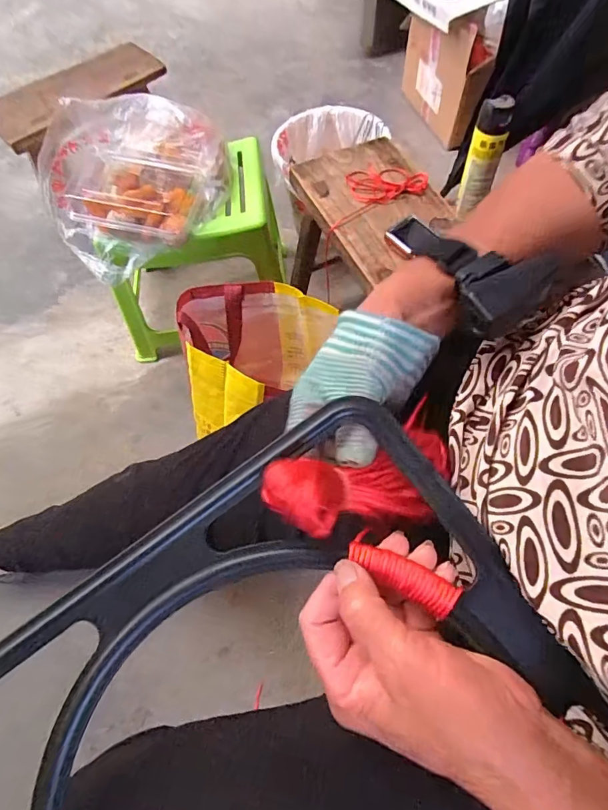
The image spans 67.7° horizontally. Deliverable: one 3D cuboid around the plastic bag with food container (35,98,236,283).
[{"bbox_3d":[-0.268,-0.378,0.720,0.297,0.125,0.297,-35,68,-16],"label":"plastic bag with food container"}]

